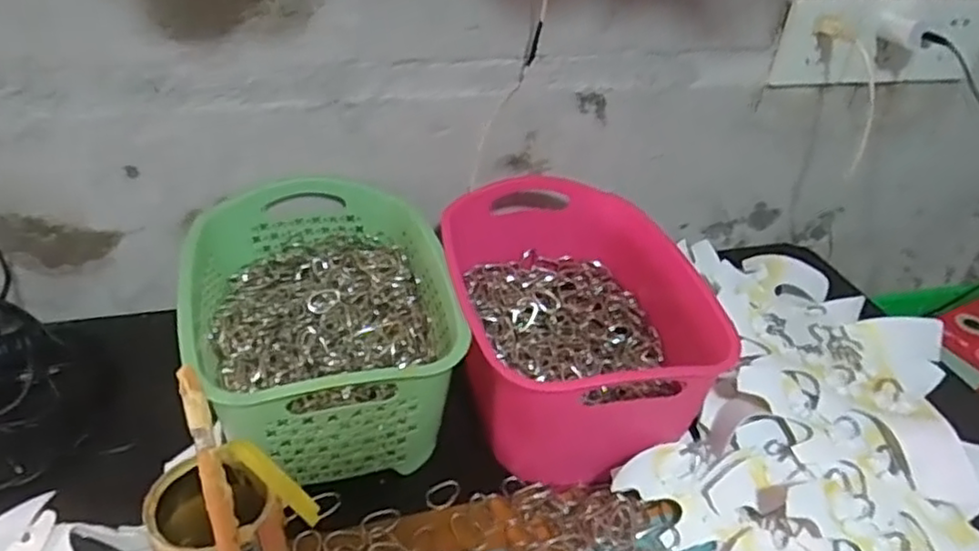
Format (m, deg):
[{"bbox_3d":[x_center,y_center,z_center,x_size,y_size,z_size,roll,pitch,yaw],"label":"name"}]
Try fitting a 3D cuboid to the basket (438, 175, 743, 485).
[{"bbox_3d":[0.062,0.035,0.588,0.196,0.122,0.280,-3,36,-11],"label":"basket"}]

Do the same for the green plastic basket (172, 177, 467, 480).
[{"bbox_3d":[-0.136,0.039,0.566,0.191,0.118,0.262,-5,37,-14],"label":"green plastic basket"}]

